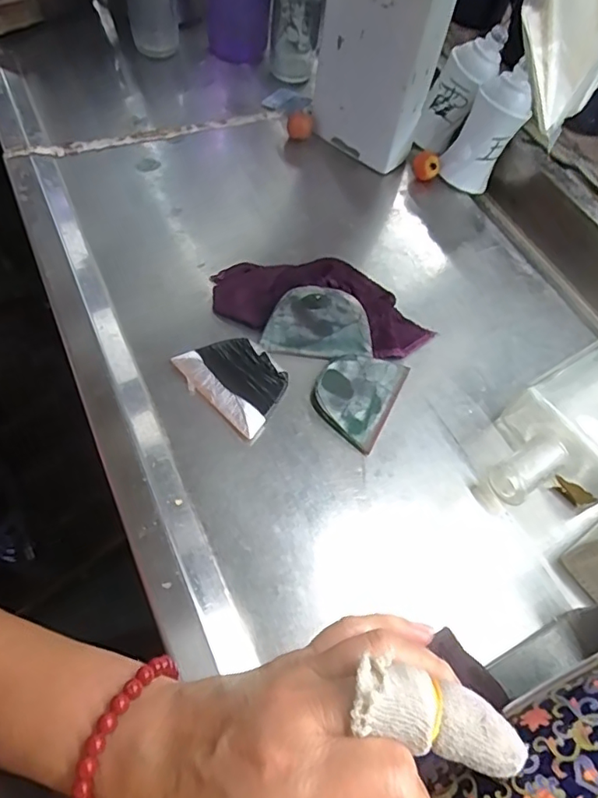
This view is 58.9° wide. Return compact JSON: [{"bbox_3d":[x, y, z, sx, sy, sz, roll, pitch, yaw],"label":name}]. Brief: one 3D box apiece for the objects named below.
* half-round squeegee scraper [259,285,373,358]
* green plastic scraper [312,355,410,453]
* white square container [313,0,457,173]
[{"bbox_3d":[0.016,-0.061,0.417,0.084,0.006,0.052,5,95,0],"label":"half-round squeegee scraper"},{"bbox_3d":[0.043,-0.006,0.400,0.058,0.007,0.082,25,60,10],"label":"green plastic scraper"},{"bbox_3d":[0.073,-0.323,0.501,0.110,0.193,0.053,38,63,17],"label":"white square container"}]

